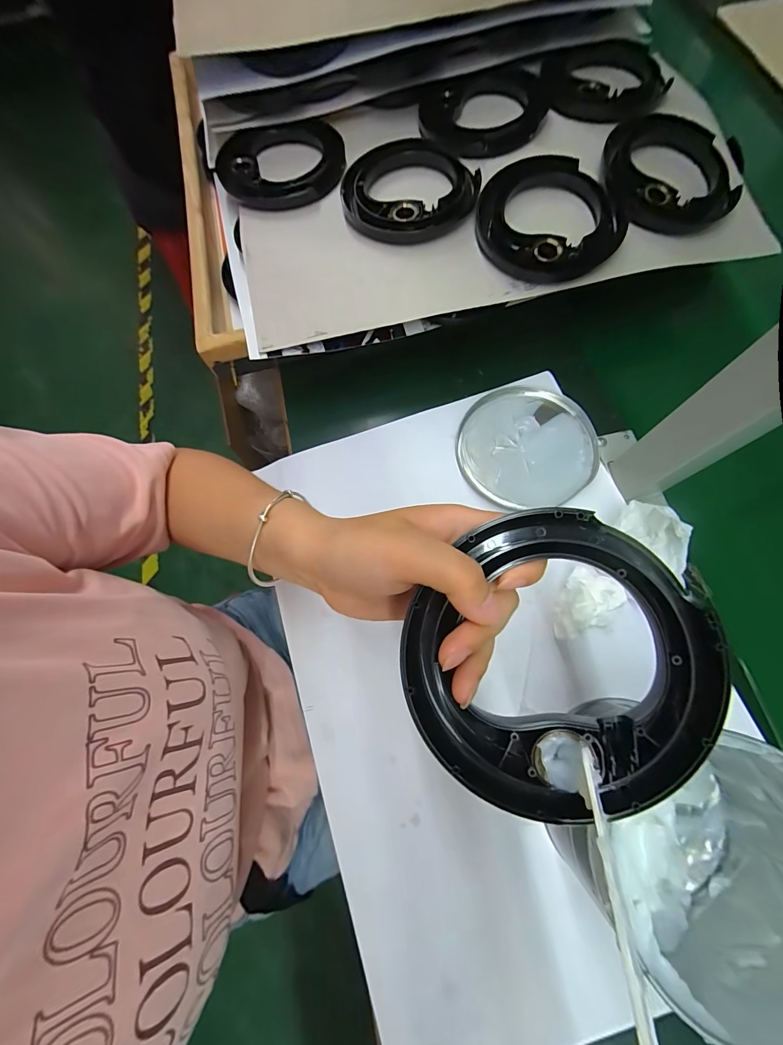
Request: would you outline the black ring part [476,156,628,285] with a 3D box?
[{"bbox_3d":[0.148,-0.281,0.340,0.130,0.014,0.130,-1,73,2],"label":"black ring part"}]

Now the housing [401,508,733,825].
[{"bbox_3d":[0.072,0.064,0.164,0.128,0.028,0.128,0,79,0],"label":"housing"}]

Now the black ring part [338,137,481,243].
[{"bbox_3d":[0.017,-0.325,0.363,0.132,0.016,0.132,16,74,7],"label":"black ring part"}]

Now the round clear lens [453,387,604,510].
[{"bbox_3d":[0.133,-0.075,0.362,0.125,0.018,0.131,-1,73,2],"label":"round clear lens"}]

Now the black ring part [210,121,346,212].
[{"bbox_3d":[-0.118,-0.384,0.394,0.131,0.013,0.131,-1,73,2],"label":"black ring part"}]

